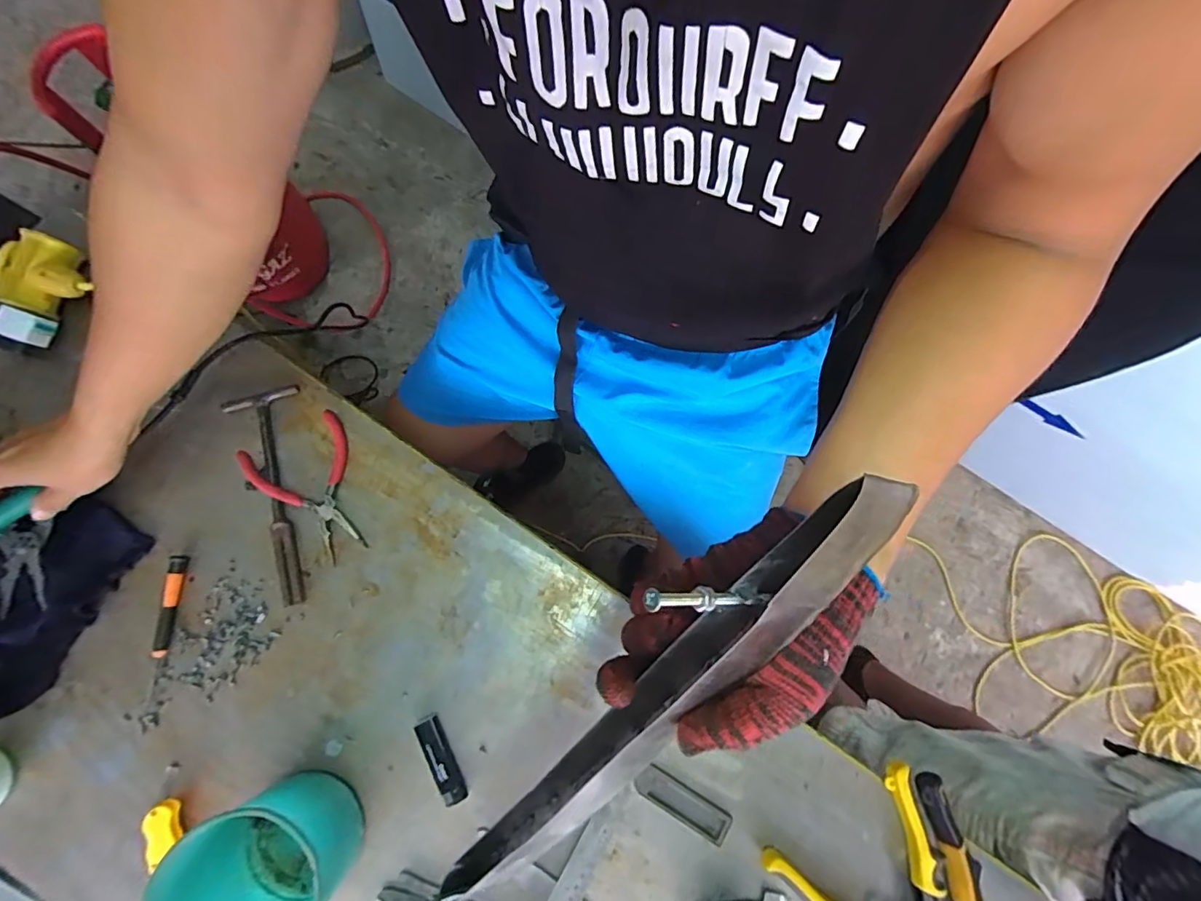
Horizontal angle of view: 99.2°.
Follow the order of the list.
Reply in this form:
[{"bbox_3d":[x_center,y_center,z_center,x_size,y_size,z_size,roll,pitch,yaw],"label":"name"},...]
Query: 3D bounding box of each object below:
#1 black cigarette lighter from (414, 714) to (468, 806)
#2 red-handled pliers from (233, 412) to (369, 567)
[{"bbox_3d":[-0.151,0.293,0.482,0.023,0.009,0.080,-26,80,-6],"label":"black cigarette lighter"},{"bbox_3d":[-0.293,0.042,0.520,0.097,0.026,0.144,-26,80,-6],"label":"red-handled pliers"}]

